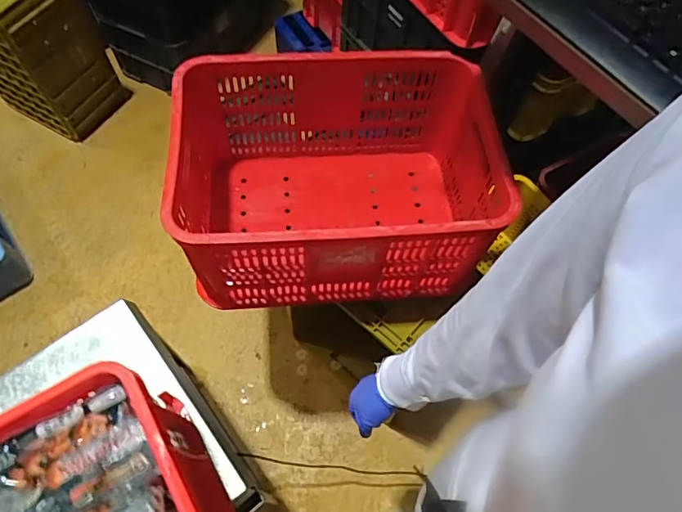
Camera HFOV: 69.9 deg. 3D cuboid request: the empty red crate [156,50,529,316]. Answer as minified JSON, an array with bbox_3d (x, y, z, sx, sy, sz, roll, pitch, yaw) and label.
[{"bbox_3d":[-0.024,-0.135,0.892,0.509,0.273,0.374,-4,63,-3],"label":"empty red crate"}]

